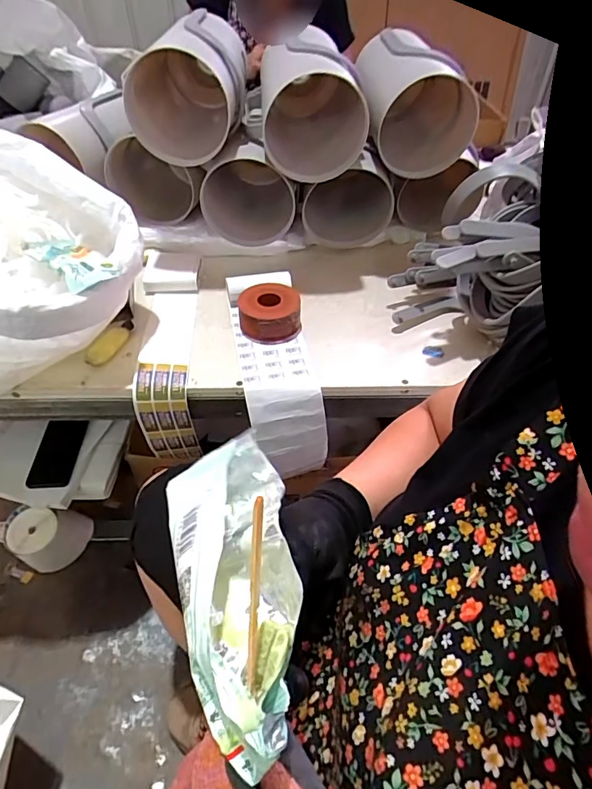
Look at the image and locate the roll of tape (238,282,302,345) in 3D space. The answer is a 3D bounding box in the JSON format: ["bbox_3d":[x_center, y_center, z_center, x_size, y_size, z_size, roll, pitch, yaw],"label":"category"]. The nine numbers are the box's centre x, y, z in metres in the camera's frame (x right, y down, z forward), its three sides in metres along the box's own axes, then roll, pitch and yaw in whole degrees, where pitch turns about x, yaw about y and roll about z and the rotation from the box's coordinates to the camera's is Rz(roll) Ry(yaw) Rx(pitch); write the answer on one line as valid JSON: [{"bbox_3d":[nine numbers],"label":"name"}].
[{"bbox_3d":[-0.043,-0.137,0.766,0.101,0.049,0.105,-5,46,-6],"label":"roll of tape"}]

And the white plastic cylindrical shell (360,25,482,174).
[{"bbox_3d":[0.202,-0.522,0.832,0.183,0.173,0.267,1,46,0],"label":"white plastic cylindrical shell"}]

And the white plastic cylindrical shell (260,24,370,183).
[{"bbox_3d":[0.040,-0.499,0.798,0.158,0.167,0.260,3,46,1],"label":"white plastic cylindrical shell"}]

